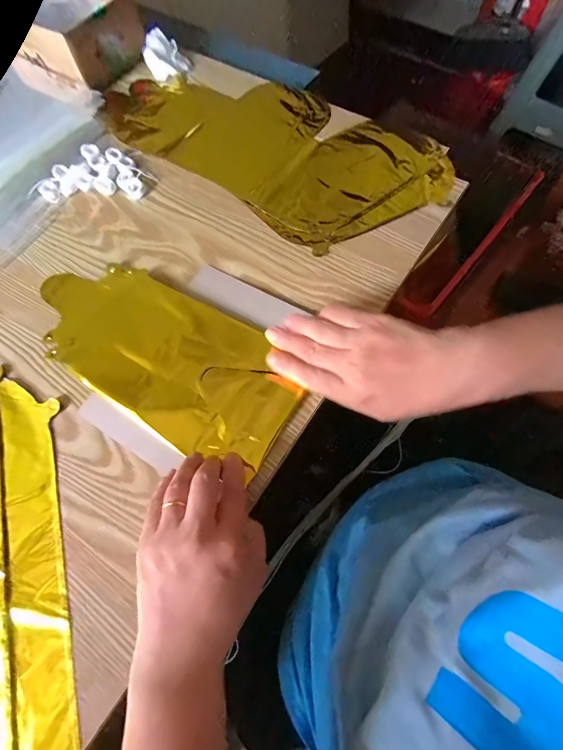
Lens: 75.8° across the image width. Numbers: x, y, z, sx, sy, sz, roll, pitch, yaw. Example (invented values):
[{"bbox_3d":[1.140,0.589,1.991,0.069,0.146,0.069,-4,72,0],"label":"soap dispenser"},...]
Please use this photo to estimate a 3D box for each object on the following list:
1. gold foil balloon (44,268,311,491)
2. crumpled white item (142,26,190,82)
[{"bbox_3d":[-0.118,-0.026,0.345,0.283,0.014,0.124,31,73,14],"label":"gold foil balloon"},{"bbox_3d":[-0.163,-0.447,0.502,0.053,0.027,0.065,-20,68,-5],"label":"crumpled white item"}]

